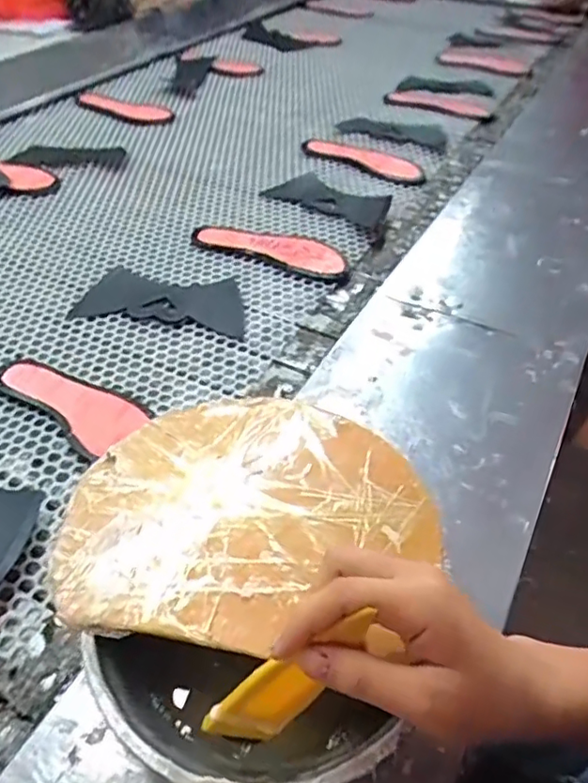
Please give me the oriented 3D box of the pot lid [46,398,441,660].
[{"bbox_3d":[-0.026,0.076,0.398,0.233,0.009,0.188,8,45,6],"label":"pot lid"}]

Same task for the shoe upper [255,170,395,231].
[{"bbox_3d":[0.054,-0.302,0.908,0.192,0.014,0.119,22,45,16],"label":"shoe upper"}]

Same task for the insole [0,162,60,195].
[{"bbox_3d":[-0.489,-0.367,0.956,0.248,0.024,0.068,21,48,18],"label":"insole"}]

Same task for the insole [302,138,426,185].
[{"bbox_3d":[0.120,-0.404,1.012,0.231,0.009,0.085,27,50,24],"label":"insole"}]

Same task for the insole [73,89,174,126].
[{"bbox_3d":[-0.335,-0.577,1.184,0.241,0.007,0.102,28,51,24],"label":"insole"}]

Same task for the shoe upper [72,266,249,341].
[{"bbox_3d":[-0.157,-0.114,0.722,0.207,0.009,0.110,6,45,5],"label":"shoe upper"}]

